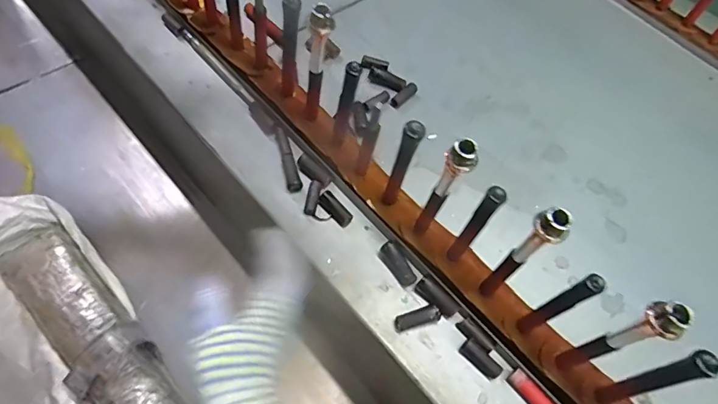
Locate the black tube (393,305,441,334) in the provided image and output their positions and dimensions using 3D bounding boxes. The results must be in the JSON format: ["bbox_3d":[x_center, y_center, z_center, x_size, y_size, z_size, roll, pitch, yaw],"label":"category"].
[{"bbox_3d":[0.063,0.128,0.507,0.051,0.019,0.016,-19,59,1],"label":"black tube"}]

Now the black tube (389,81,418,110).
[{"bbox_3d":[0.065,-0.154,0.677,0.014,0.014,0.050,40,64,21],"label":"black tube"}]

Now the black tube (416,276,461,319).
[{"bbox_3d":[0.087,0.106,0.521,0.052,0.015,0.018,38,63,21],"label":"black tube"}]

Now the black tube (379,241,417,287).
[{"bbox_3d":[0.044,0.070,0.533,0.019,0.017,0.052,-28,62,-19],"label":"black tube"}]

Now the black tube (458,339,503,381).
[{"bbox_3d":[0.130,0.166,0.495,0.046,0.013,0.015,40,64,21],"label":"black tube"}]

